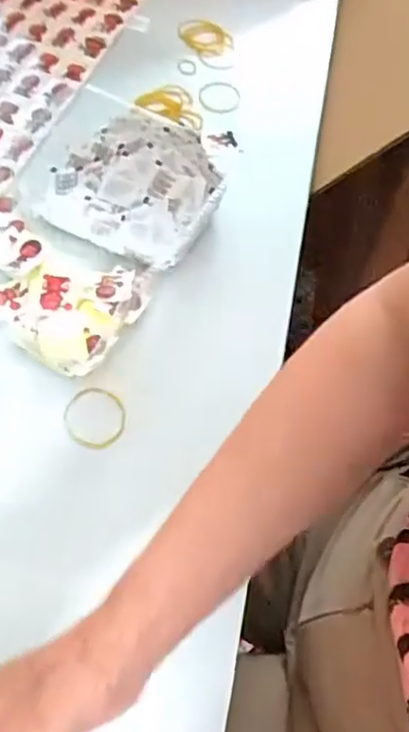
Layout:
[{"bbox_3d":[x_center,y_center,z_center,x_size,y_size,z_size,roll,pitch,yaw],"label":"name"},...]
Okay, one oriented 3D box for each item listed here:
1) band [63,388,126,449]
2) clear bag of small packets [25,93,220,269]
[{"bbox_3d":[-0.075,0.036,0.441,0.041,0.005,0.044,2,59,-4],"label":"band"},{"bbox_3d":[-0.071,-0.153,0.516,0.161,0.041,0.113,25,60,10],"label":"clear bag of small packets"}]

